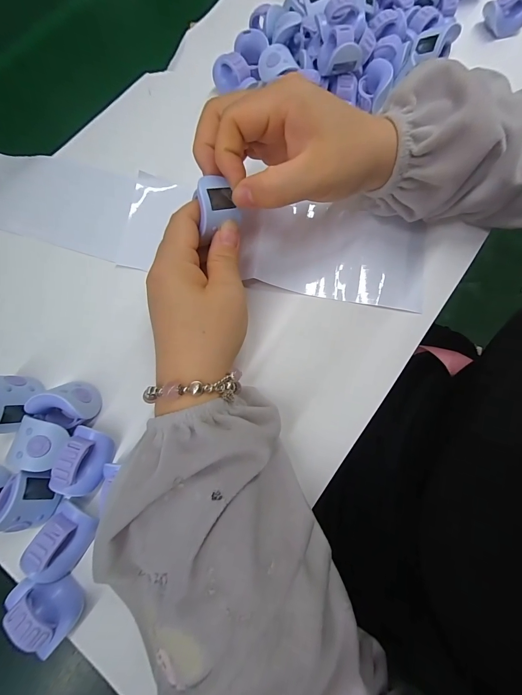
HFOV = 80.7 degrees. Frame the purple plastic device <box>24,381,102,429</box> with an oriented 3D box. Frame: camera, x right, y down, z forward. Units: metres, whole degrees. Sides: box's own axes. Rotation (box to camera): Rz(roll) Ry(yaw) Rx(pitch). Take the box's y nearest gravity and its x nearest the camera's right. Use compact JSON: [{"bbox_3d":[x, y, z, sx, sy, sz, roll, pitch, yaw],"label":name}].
[{"bbox_3d":[-0.135,0.038,0.212,0.040,0.025,0.030,8,75,4],"label":"purple plastic device"}]

